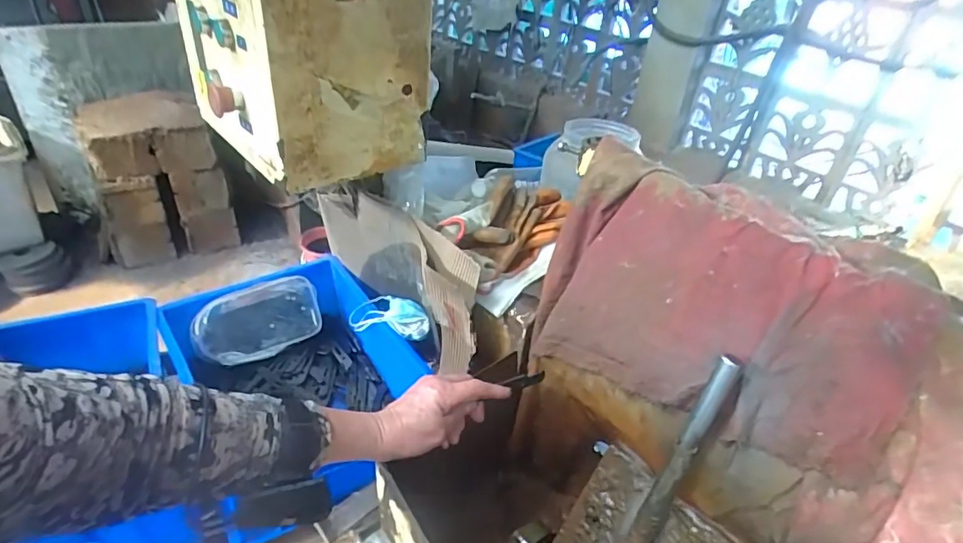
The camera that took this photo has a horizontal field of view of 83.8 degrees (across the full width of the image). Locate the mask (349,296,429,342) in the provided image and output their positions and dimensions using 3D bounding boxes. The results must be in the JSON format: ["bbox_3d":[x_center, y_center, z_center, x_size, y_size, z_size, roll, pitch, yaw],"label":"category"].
[{"bbox_3d":[-0.145,0.070,0.841,0.128,0.048,0.054,12,36,8],"label":"mask"}]

